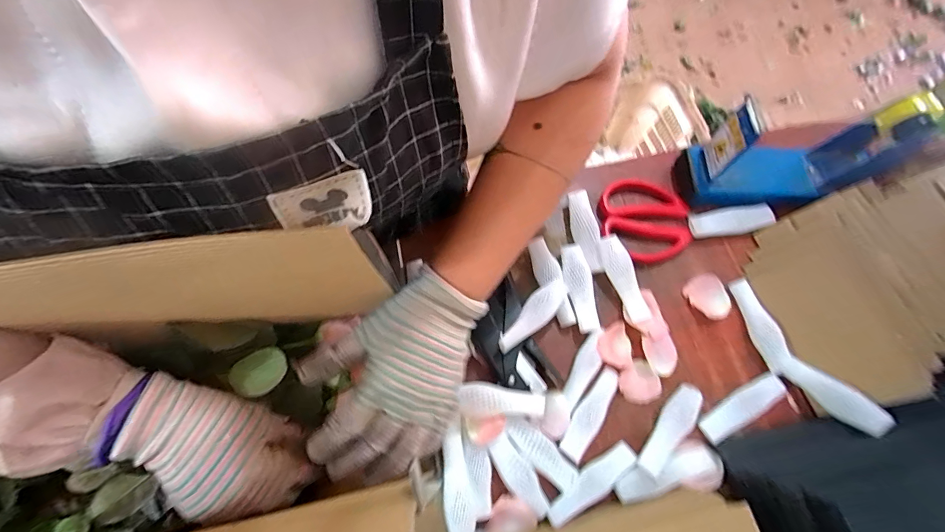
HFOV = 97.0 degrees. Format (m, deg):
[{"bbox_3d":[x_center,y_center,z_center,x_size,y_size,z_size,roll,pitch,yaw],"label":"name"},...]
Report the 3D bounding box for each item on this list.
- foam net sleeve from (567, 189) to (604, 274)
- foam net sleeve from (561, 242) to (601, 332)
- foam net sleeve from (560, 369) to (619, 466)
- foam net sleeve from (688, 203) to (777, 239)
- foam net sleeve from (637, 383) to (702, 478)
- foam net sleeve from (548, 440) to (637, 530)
[{"bbox_3d":[0.119,-0.038,0.441,0.024,0.014,0.091,-5,71,-3],"label":"foam net sleeve"},{"bbox_3d":[0.107,0.019,0.420,0.025,0.006,0.093,-5,71,-3],"label":"foam net sleeve"},{"bbox_3d":[0.107,0.131,0.376,0.023,0.010,0.085,35,74,10],"label":"foam net sleeve"},{"bbox_3d":[0.276,-0.049,0.448,0.082,0.019,0.027,-7,71,-4],"label":"foam net sleeve"},{"bbox_3d":[0.181,0.148,0.379,0.028,0.008,0.091,42,75,12],"label":"foam net sleeve"},{"bbox_3d":[0.102,0.187,0.355,0.089,0.017,0.024,-37,75,-13],"label":"foam net sleeve"}]

